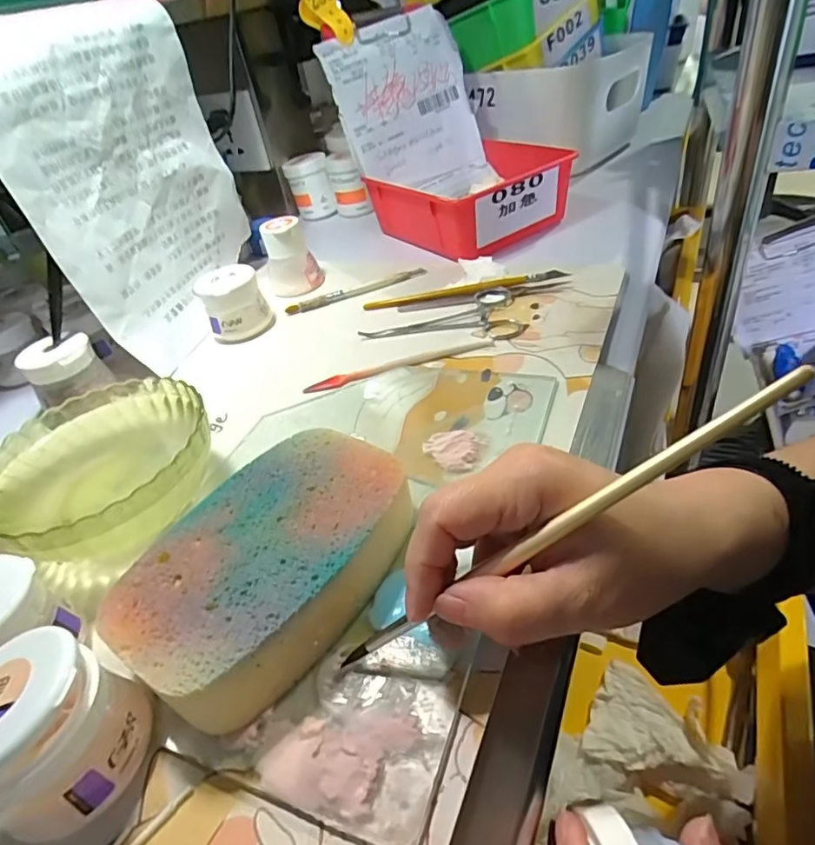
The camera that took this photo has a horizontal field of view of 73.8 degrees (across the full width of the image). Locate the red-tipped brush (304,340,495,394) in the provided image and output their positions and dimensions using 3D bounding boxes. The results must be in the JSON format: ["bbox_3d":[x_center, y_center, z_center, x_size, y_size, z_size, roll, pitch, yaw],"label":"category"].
[{"bbox_3d":[-0.006,-0.041,0.391,0.136,0.013,0.012,-15,39,-5],"label":"red-tipped brush"}]

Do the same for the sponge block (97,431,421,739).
[{"bbox_3d":[-0.060,0.059,0.244,0.089,0.034,0.132,23,50,35],"label":"sponge block"}]

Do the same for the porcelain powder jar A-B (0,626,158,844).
[{"bbox_3d":[-0.126,0.109,0.190,0.052,0.057,0.049,-7,39,6],"label":"porcelain powder jar A-B"}]

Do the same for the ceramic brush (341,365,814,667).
[{"bbox_3d":[0.045,0.041,0.186,0.188,0.008,0.007,-39,36,23],"label":"ceramic brush"}]

